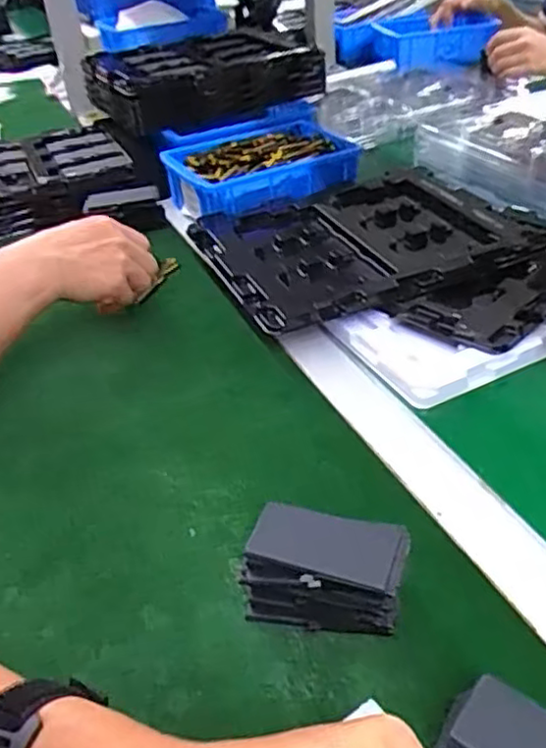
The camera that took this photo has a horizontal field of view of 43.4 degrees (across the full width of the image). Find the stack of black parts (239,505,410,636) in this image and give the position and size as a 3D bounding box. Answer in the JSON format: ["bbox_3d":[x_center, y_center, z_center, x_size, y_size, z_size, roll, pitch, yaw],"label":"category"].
[{"bbox_3d":[0.027,0.101,0.353,0.081,0.061,0.039,4,39,14],"label":"stack of black parts"}]

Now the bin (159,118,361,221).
[{"bbox_3d":[-0.013,-0.233,0.782,0.204,0.049,0.154,-17,39,-14],"label":"bin"}]

